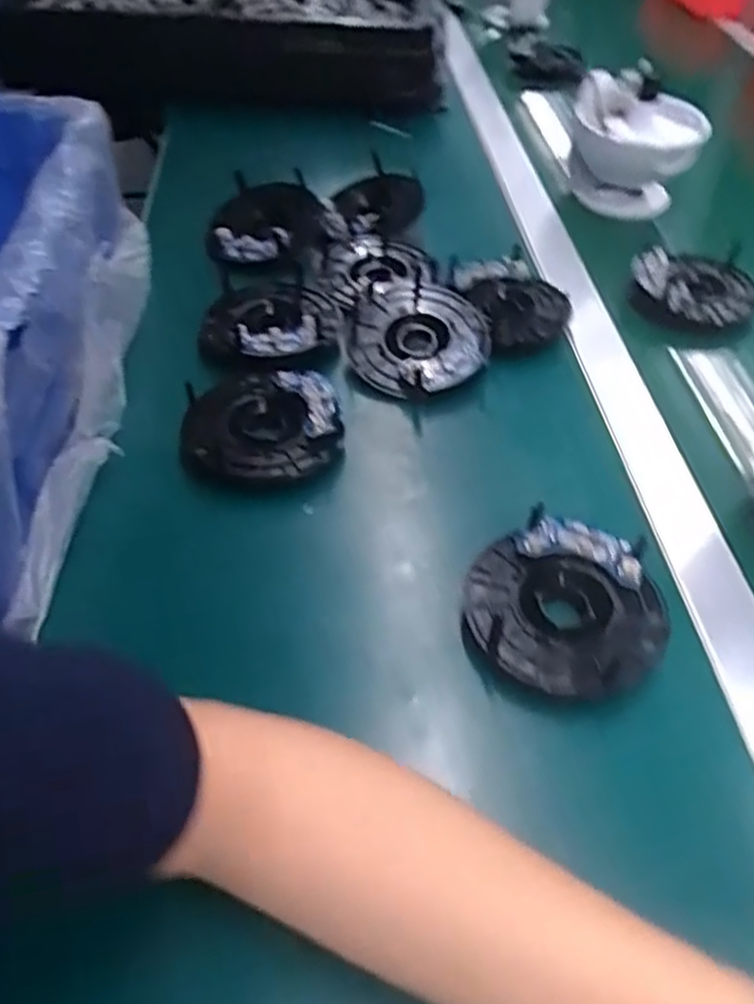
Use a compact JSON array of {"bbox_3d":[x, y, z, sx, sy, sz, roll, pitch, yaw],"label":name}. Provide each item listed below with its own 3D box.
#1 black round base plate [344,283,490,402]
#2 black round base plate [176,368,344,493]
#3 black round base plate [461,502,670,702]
[{"bbox_3d":[0.030,-0.122,0.541,0.097,0.024,0.102,-1,49,-7],"label":"black round base plate"},{"bbox_3d":[-0.075,-0.051,0.476,0.098,0.024,0.093,3,48,-4],"label":"black round base plate"},{"bbox_3d":[0.098,0.054,0.387,0.099,0.018,0.100,25,61,20],"label":"black round base plate"}]

